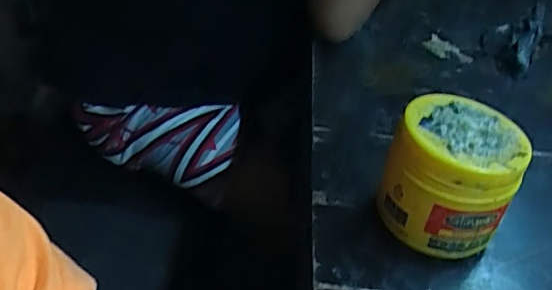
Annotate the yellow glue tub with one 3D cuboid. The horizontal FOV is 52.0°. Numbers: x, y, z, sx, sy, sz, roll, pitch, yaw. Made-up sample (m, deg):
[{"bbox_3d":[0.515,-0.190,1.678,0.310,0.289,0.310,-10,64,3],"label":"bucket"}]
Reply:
[{"bbox_3d":[0.126,0.026,0.422,0.089,0.100,0.082,3,41,-3],"label":"yellow glue tub"}]

